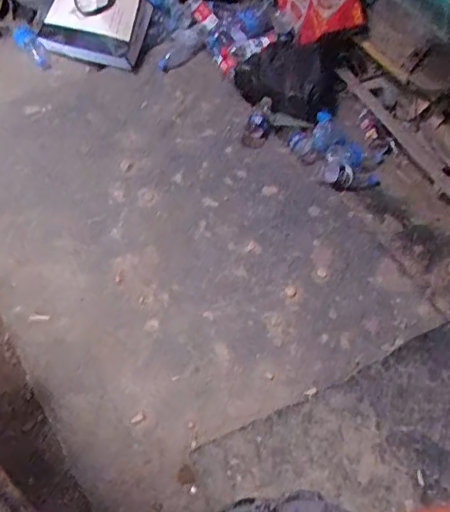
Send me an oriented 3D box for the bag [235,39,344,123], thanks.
[{"bbox_3d":[0.170,-0.485,1.490,0.290,0.231,0.091,13,59,5],"label":"bag"}]

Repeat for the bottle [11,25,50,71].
[{"bbox_3d":[-0.508,-0.557,1.483,0.046,0.041,0.123,-48,112,-26],"label":"bottle"}]

